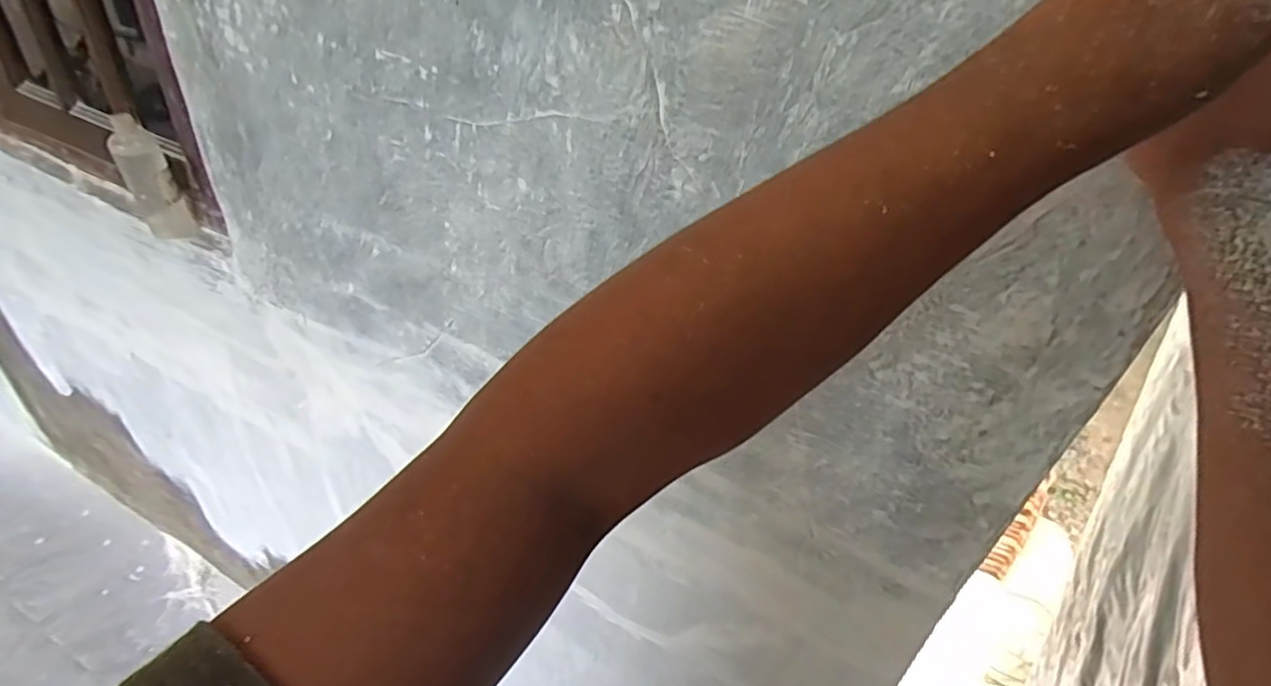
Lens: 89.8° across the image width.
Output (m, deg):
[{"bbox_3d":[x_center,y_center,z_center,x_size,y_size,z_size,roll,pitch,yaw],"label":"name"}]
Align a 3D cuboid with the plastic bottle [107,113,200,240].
[{"bbox_3d":[-0.628,-0.210,0.829,0.059,0.149,0.056,-20,45,-31],"label":"plastic bottle"}]

